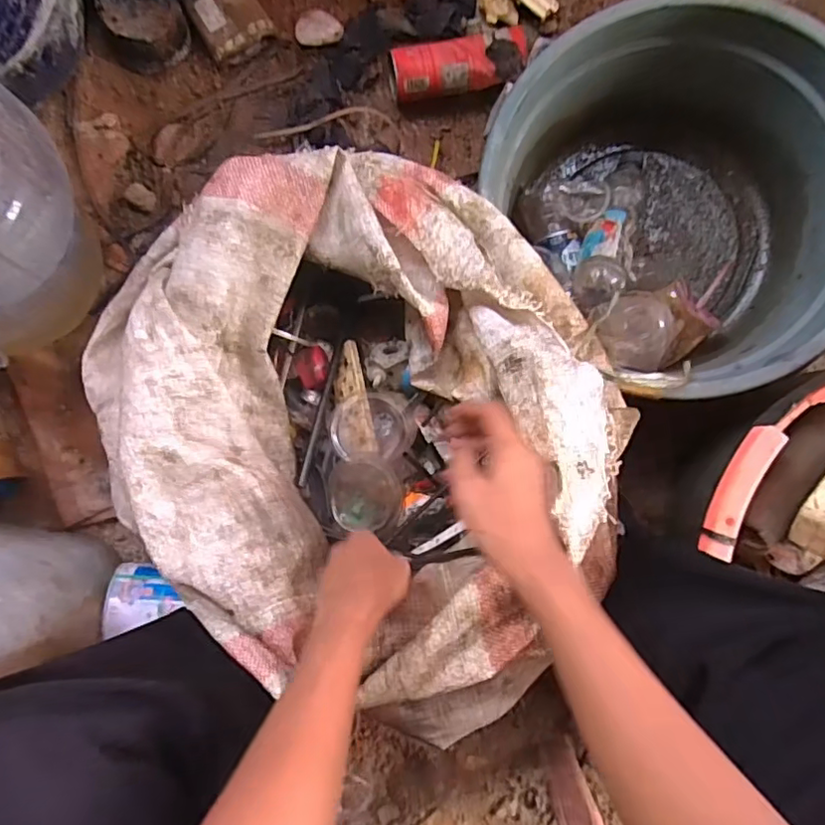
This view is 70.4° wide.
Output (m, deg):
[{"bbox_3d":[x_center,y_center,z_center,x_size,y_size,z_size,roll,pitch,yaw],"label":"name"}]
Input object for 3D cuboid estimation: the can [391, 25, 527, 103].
[{"bbox_3d":[0.067,-0.494,0.842,0.195,0.057,0.079,-17,88,-6],"label":"can"}]

